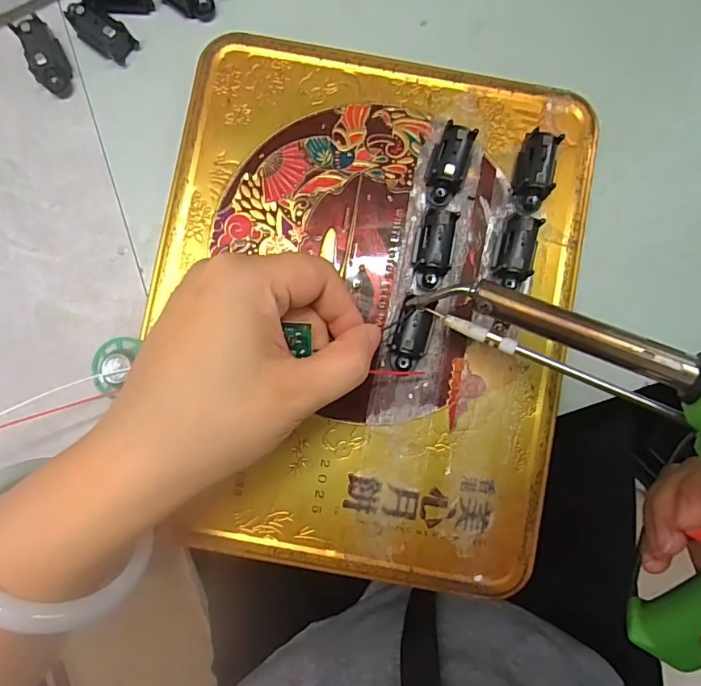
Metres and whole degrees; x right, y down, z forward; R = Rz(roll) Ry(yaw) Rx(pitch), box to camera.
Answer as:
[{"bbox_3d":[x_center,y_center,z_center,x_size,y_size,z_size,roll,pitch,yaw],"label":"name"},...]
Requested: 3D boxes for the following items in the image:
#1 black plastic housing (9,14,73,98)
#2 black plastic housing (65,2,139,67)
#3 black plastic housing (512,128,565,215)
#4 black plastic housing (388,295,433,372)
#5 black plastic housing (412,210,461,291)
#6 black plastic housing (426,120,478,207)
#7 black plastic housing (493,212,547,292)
[{"bbox_3d":[-0.149,-0.140,0.230,0.016,0.013,0.034,-27,87,-2],"label":"black plastic housing"},{"bbox_3d":[-0.122,-0.153,0.231,0.030,0.013,0.016,35,87,1],"label":"black plastic housing"},{"bbox_3d":[0.085,-0.078,0.216,0.017,0.013,0.035,11,86,0],"label":"black plastic housing"},{"bbox_3d":[0.027,-0.003,0.208,0.017,0.015,0.030,20,86,0],"label":"black plastic housing"},{"bbox_3d":[0.038,-0.041,0.211,0.017,0.014,0.034,9,86,0],"label":"black plastic housing"},{"bbox_3d":[0.045,-0.080,0.214,0.017,0.015,0.034,17,86,0],"label":"black plastic housing"},{"bbox_3d":[0.075,-0.041,0.213,0.015,0.013,0.032,13,86,0],"label":"black plastic housing"}]

